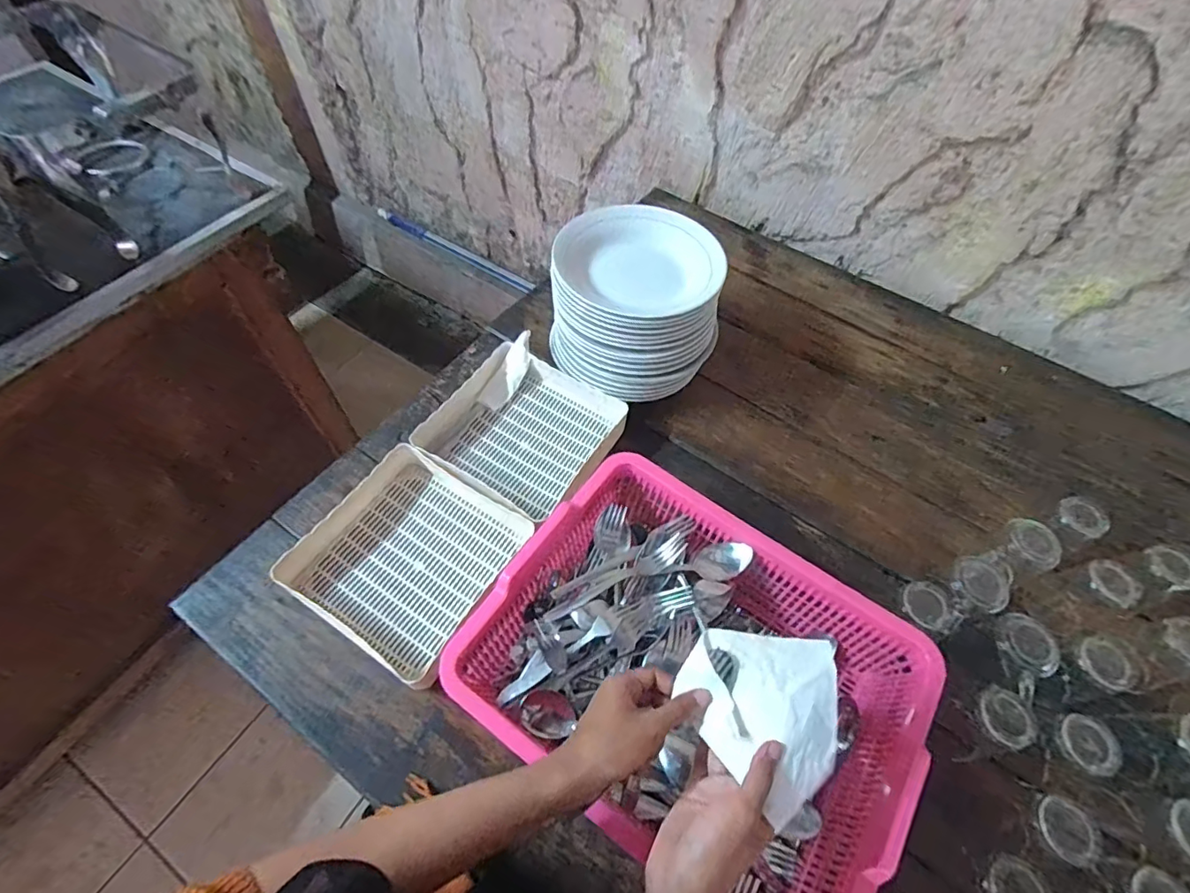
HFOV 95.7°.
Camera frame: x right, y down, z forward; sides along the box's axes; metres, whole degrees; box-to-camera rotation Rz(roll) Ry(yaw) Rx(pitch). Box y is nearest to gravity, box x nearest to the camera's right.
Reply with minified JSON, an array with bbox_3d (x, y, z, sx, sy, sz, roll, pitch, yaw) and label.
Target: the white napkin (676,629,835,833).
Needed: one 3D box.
[{"bbox_3d":[0.122,0.202,0.402,0.109,0.032,0.117,9,57,2],"label":"white napkin"}]

